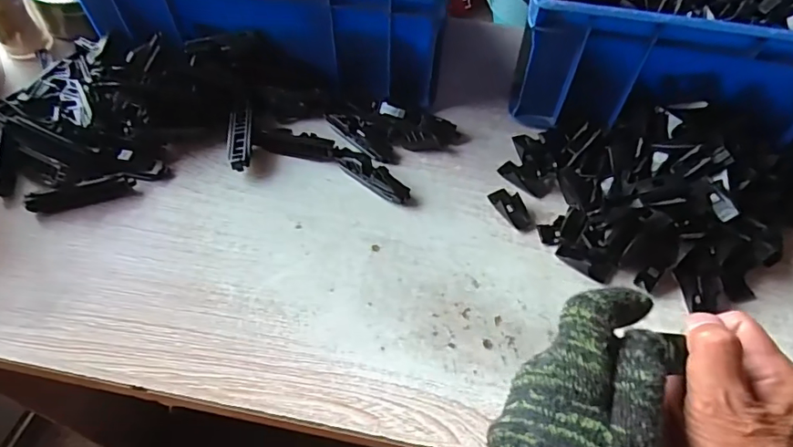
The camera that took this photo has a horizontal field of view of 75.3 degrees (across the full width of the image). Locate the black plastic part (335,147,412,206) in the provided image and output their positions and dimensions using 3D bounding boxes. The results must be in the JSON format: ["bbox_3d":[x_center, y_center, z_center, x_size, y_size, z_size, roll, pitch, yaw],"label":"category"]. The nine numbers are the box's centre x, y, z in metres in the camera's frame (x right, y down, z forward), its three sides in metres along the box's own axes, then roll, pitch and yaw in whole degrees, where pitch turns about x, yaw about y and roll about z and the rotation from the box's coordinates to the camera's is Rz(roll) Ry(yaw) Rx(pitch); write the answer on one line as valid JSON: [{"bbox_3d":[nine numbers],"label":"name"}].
[{"bbox_3d":[-0.022,-0.044,0.439,0.077,0.019,0.021,37,62,21],"label":"black plastic part"}]

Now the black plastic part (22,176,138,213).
[{"bbox_3d":[-0.256,-0.024,0.421,0.078,0.018,0.012,-14,57,-11],"label":"black plastic part"}]

